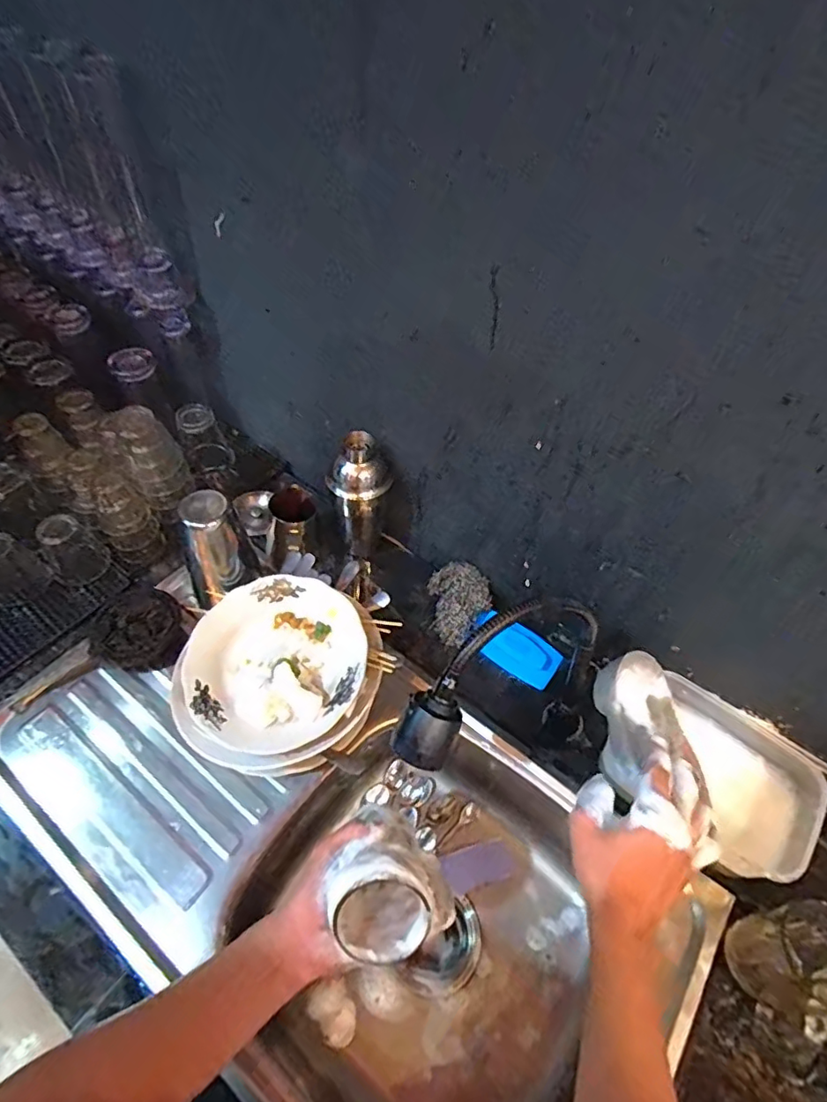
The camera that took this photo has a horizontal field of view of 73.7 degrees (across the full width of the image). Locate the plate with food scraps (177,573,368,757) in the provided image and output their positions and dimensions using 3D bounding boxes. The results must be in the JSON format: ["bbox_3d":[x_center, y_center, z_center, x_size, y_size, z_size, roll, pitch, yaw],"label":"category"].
[{"bbox_3d":[-0.144,0.112,0.569,0.181,0.044,0.174,2,52,-2],"label":"plate with food scraps"}]

